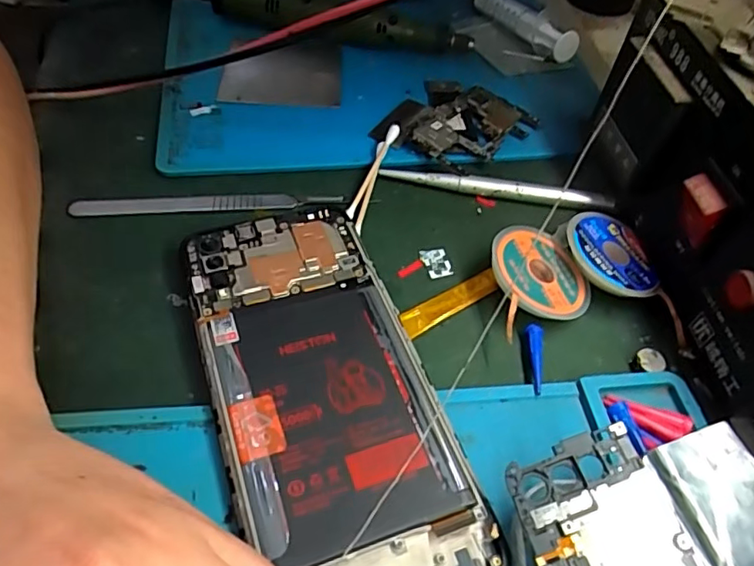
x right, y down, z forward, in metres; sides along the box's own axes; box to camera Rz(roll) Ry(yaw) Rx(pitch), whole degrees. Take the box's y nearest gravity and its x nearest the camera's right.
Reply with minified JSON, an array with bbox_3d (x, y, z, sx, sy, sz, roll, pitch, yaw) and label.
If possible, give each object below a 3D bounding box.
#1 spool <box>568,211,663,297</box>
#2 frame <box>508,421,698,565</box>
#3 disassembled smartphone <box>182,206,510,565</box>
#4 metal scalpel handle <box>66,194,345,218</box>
[{"bbox_3d":[0.100,-0.013,0.244,0.040,0.013,0.041,3,50,-3],"label":"spool"},{"bbox_3d":[0.066,0.077,0.157,0.040,0.004,0.067,-18,60,-7],"label":"frame"},{"bbox_3d":[-0.020,0.035,0.201,0.072,0.011,0.155,-14,53,-17],"label":"disassembled smartphone"},{"bbox_3d":[-0.077,-0.036,0.262,0.118,0.004,0.010,-3,50,-8],"label":"metal scalpel handle"}]

